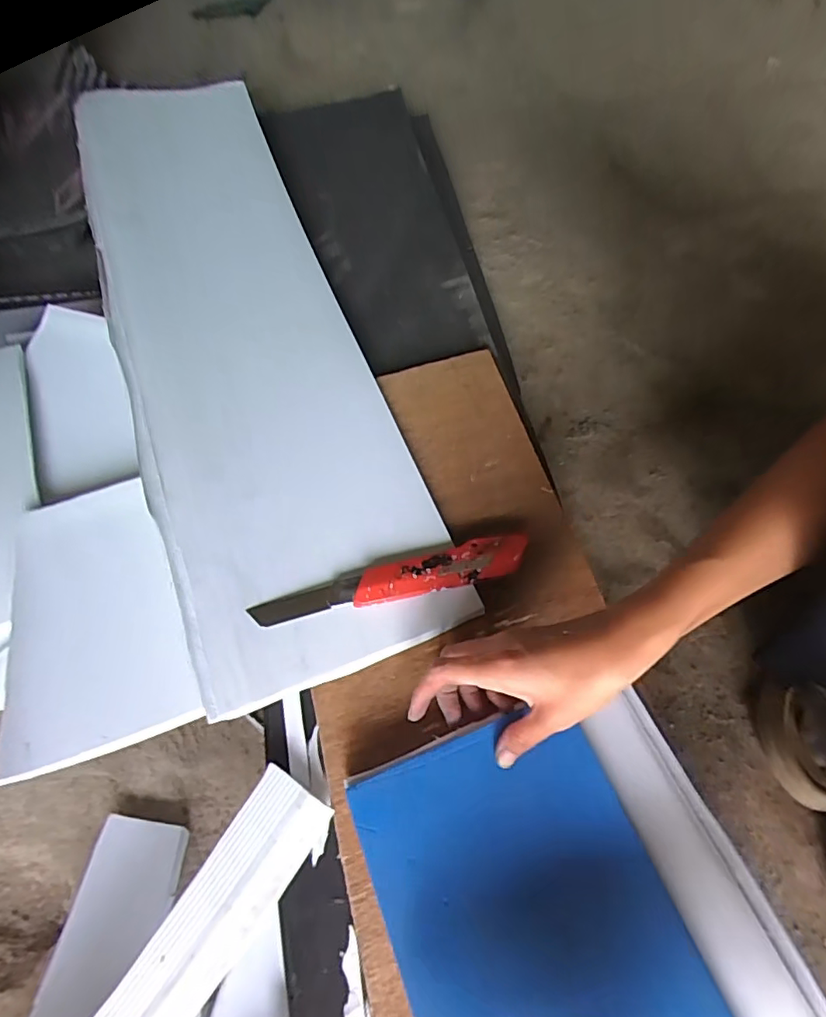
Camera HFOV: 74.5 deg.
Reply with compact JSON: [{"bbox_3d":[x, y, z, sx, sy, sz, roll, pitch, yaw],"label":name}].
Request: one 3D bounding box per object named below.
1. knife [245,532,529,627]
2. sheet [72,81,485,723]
[{"bbox_3d":[-0.015,0.052,0.402,0.202,0.016,0.031,-11,61,-6],"label":"knife"},{"bbox_3d":[-0.181,-0.198,0.528,0.208,0.019,0.734,-18,66,-13],"label":"sheet"}]

